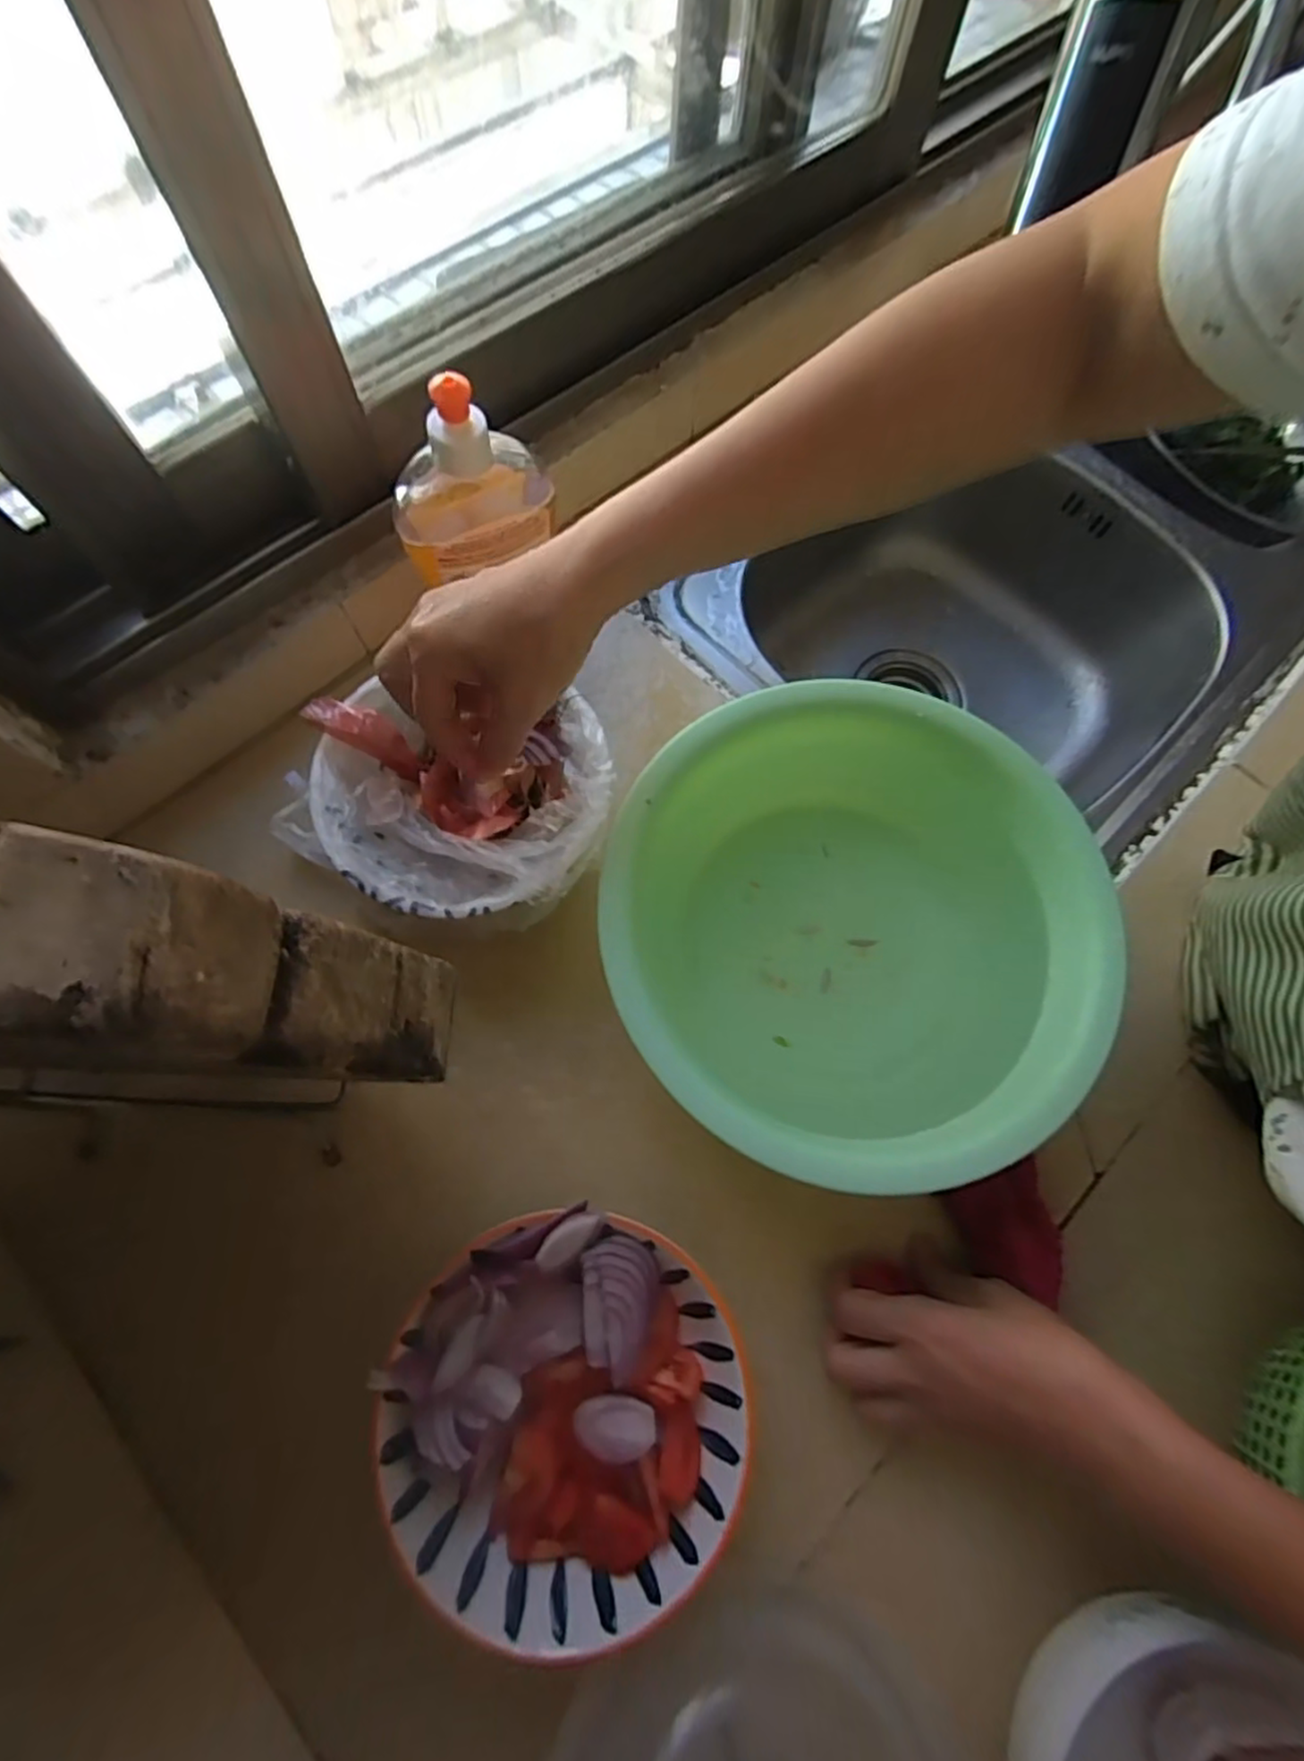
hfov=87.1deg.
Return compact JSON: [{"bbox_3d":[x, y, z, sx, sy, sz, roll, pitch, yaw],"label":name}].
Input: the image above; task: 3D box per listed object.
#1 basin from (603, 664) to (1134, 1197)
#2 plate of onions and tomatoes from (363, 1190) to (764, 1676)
[{"bbox_3d":[0.108,0.016,0.407,0.251,0.095,0.242,1,71,-2],"label":"basin"},{"bbox_3d":[-0.043,0.257,0.341,0.171,0.072,0.164,1,71,-2],"label":"plate of onions and tomatoes"}]

